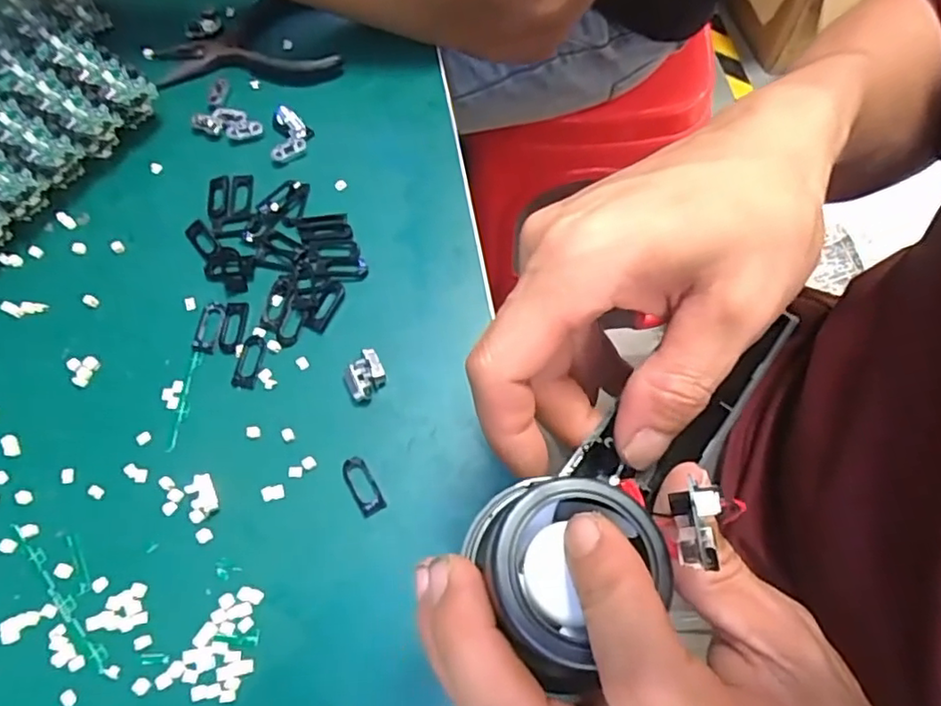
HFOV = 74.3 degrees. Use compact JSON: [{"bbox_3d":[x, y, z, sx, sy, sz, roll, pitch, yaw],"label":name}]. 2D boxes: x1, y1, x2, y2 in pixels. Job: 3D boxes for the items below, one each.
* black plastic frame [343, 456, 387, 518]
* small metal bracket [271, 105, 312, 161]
[{"bbox_3d":[-0.051,0.062,0.292,0.012,0.004,0.029,-31,70,-9],"label":"black plastic frame"},{"bbox_3d":[-0.108,-0.132,0.373,0.022,0.011,0.036,-1,68,2],"label":"small metal bracket"}]

